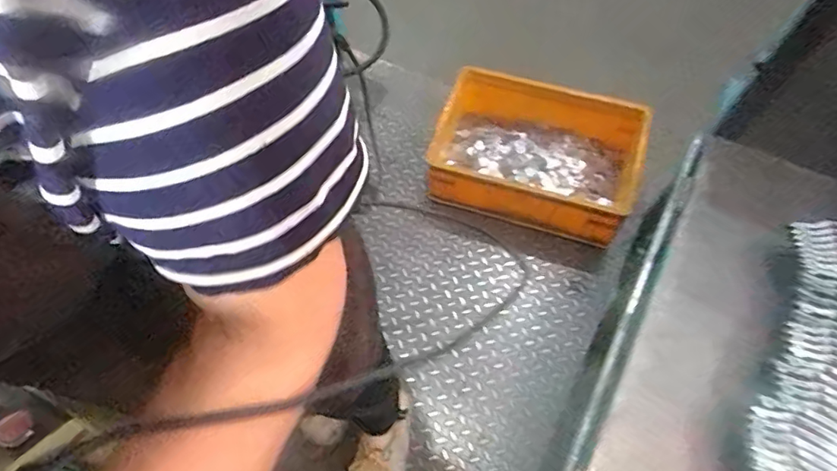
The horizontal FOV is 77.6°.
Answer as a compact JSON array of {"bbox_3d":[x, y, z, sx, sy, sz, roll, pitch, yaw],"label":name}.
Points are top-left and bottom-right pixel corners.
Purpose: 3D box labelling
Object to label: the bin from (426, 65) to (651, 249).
[{"bbox_3d":[0.300,-0.210,1.327,0.519,0.170,0.366,13,65,9],"label":"bin"}]

